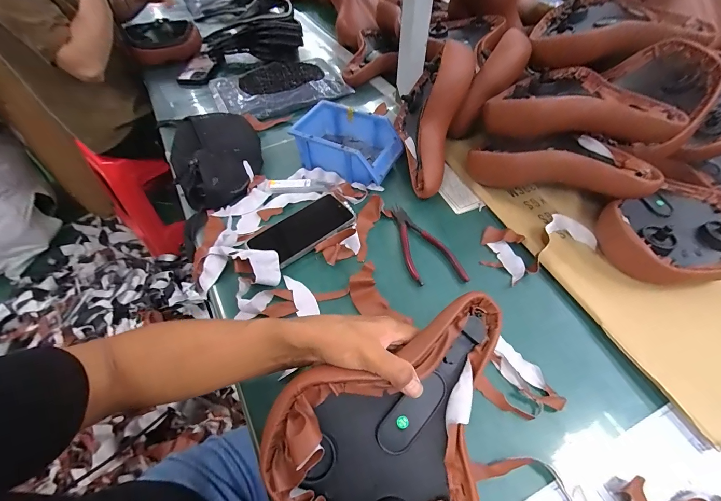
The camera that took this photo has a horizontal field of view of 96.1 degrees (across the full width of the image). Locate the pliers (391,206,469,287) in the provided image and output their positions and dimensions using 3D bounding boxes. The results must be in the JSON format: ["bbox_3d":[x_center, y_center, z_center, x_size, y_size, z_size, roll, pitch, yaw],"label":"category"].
[{"bbox_3d":[0.088,-0.012,0.489,0.066,0.020,0.168,-18,55,-12],"label":"pliers"}]

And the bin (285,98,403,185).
[{"bbox_3d":[-0.022,-0.194,0.591,0.181,0.071,0.121,25,57,18],"label":"bin"}]

